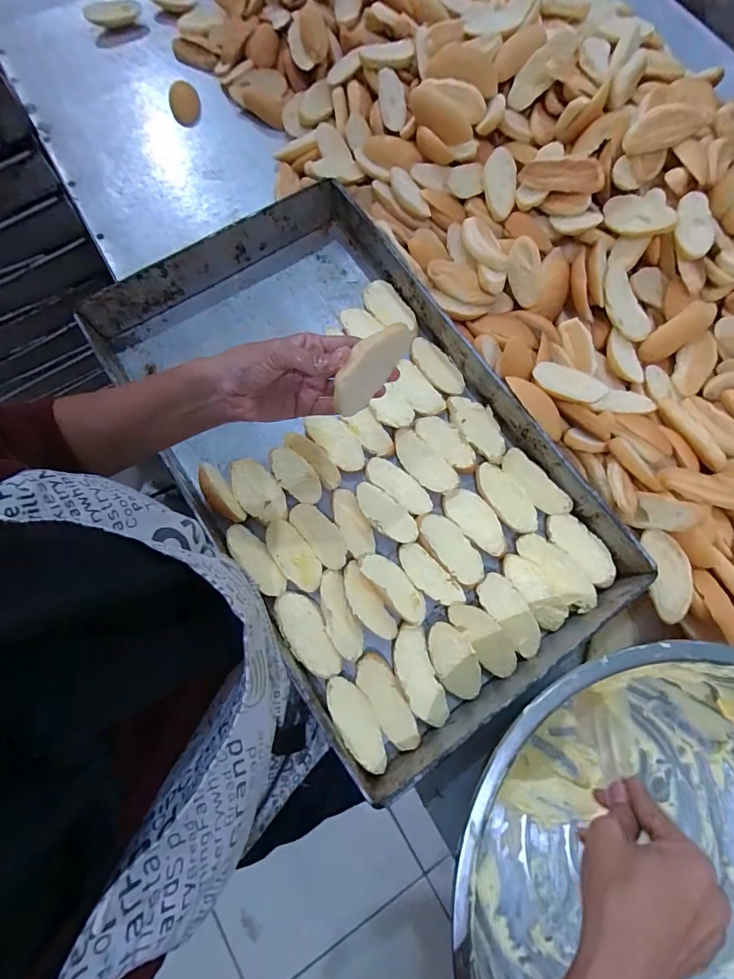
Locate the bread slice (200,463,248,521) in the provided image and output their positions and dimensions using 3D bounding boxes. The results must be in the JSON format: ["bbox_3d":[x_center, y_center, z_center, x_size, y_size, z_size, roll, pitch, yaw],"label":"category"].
[{"bbox_3d":[-0.165,0.007,0.496,0.024,0.038,0.076,-33,77,-10],"label":"bread slice"}]

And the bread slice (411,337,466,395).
[{"bbox_3d":[0.088,-0.156,0.551,0.041,0.015,0.086,-41,79,-12],"label":"bread slice"}]

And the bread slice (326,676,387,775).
[{"bbox_3d":[-0.011,0.235,0.442,0.039,0.011,0.094,-23,73,-34],"label":"bread slice"}]

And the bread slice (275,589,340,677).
[{"bbox_3d":[-0.063,0.154,0.465,0.042,0.009,0.095,-29,77,-9],"label":"bread slice"}]

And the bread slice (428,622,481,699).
[{"bbox_3d":[0.091,0.178,0.455,0.044,0.010,0.078,-18,75,-7],"label":"bread slice"}]

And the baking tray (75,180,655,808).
[{"bbox_3d":[-0.024,-0.049,0.504,0.370,0.081,0.621,-34,76,-8],"label":"baking tray"}]

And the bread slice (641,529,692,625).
[{"bbox_3d":[0.318,0.090,0.464,0.041,0.013,0.094,0,74,-2],"label":"bread slice"}]

